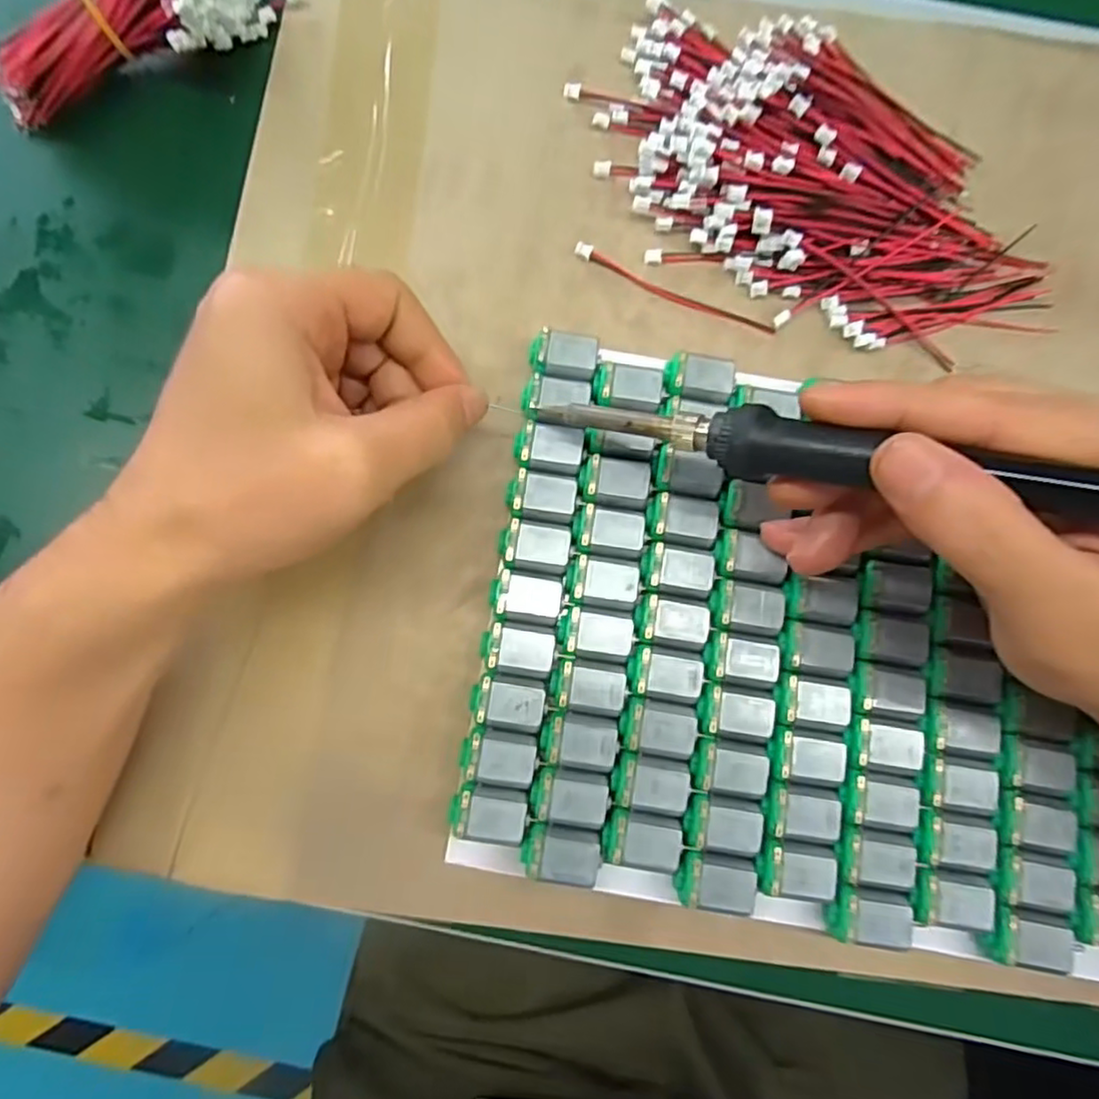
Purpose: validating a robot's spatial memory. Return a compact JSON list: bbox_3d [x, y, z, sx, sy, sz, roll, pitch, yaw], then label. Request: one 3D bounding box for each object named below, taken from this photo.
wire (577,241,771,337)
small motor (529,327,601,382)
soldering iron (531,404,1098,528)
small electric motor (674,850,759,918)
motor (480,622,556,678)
[{"bbox_3d":[0.052,-0.109,0.277,0.089,0.006,0.007,25,79,5],"label":"wire"},{"bbox_3d":[0.006,-0.076,0.264,0.026,0.016,0.019,8,78,1],"label":"small motor"},{"bbox_3d":[0.090,-0.024,0.189,0.213,0.020,0.017,15,77,28],"label":"soldering iron"},{"bbox_3d":[0.058,0.117,0.233,0.027,0.019,0.016,10,78,1],"label":"small electric motor"},{"bbox_3d":[-0.011,0.038,0.246,0.026,0.017,0.016,11,78,2],"label":"motor"}]

